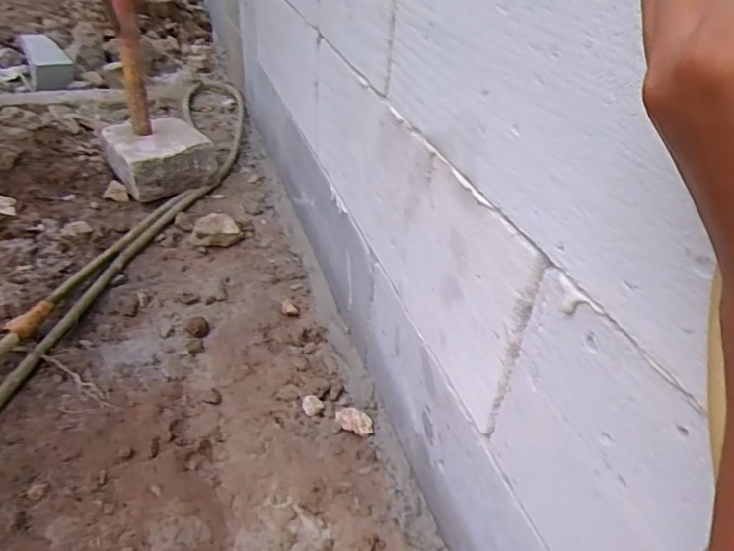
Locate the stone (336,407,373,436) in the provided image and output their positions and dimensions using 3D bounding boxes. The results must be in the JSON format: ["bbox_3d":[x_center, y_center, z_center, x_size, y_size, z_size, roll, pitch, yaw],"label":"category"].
[{"bbox_3d":[-0.016,0.202,0.768,0.058,0.017,0.028,27,42,28],"label":"stone"}]

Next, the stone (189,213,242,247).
[{"bbox_3d":[-0.320,-0.096,1.168,0.105,0.043,0.063,-8,38,-16],"label":"stone"}]

